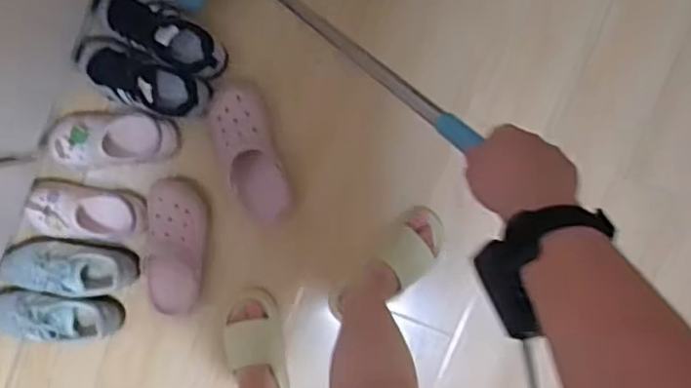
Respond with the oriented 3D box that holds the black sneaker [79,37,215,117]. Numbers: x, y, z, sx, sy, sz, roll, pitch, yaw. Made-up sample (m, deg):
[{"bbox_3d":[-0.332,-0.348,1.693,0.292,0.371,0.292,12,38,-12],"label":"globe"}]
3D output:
[{"bbox_3d":[-0.345,-0.188,1.079,0.225,0.067,0.089,24,98,-4],"label":"black sneaker"}]

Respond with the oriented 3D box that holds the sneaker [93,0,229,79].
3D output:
[{"bbox_3d":[-0.308,-0.276,1.082,0.234,0.075,0.098,24,98,-4],"label":"sneaker"}]

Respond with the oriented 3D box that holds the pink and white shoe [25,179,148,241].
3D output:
[{"bbox_3d":[-0.451,0.033,1.134,0.202,0.064,0.098,5,99,-1],"label":"pink and white shoe"}]

